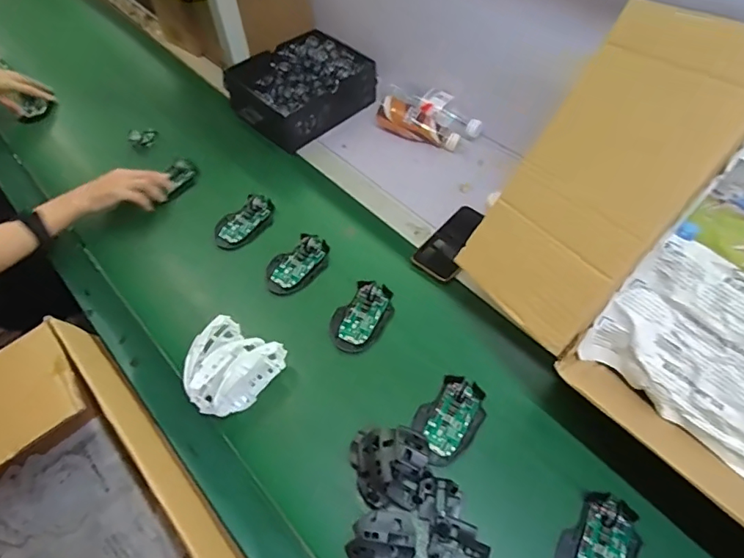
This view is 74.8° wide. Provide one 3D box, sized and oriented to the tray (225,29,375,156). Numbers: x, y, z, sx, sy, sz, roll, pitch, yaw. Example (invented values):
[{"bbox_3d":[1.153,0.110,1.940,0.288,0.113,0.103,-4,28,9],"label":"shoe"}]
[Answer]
[{"bbox_3d":[-0.141,-0.380,0.965,0.196,0.091,0.258,37,64,27],"label":"tray"}]

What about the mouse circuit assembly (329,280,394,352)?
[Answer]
[{"bbox_3d":[-0.014,0.052,0.713,0.071,0.023,0.114,22,58,19],"label":"mouse circuit assembly"}]

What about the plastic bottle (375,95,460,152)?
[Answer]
[{"bbox_3d":[0.089,-0.293,0.925,0.163,0.049,0.053,26,58,5],"label":"plastic bottle"}]

